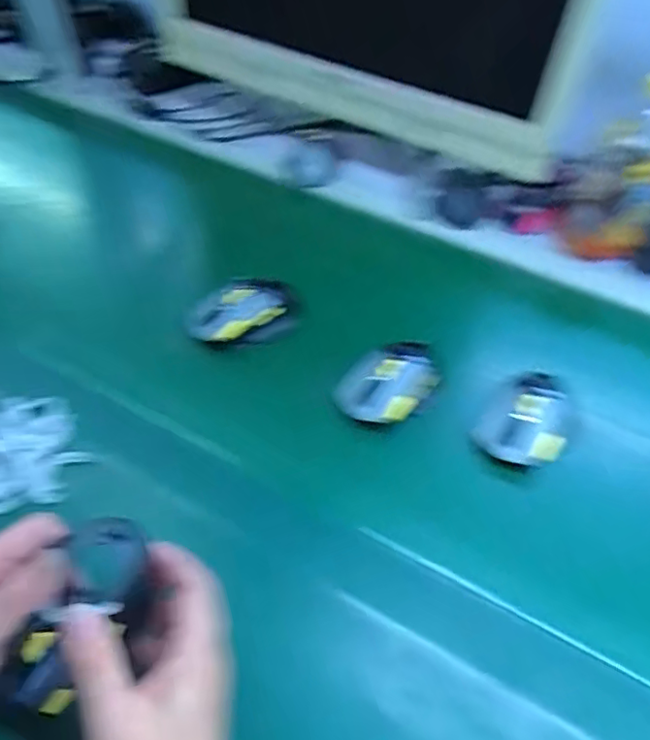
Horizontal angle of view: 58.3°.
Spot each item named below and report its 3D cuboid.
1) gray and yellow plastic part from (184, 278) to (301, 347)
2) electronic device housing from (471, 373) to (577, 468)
[{"bbox_3d":[-0.080,-0.054,0.595,0.116,0.046,0.064,-20,54,-16],"label":"gray and yellow plastic part"},{"bbox_3d":[0.185,0.043,0.518,0.072,0.029,0.098,34,60,25],"label":"electronic device housing"}]

